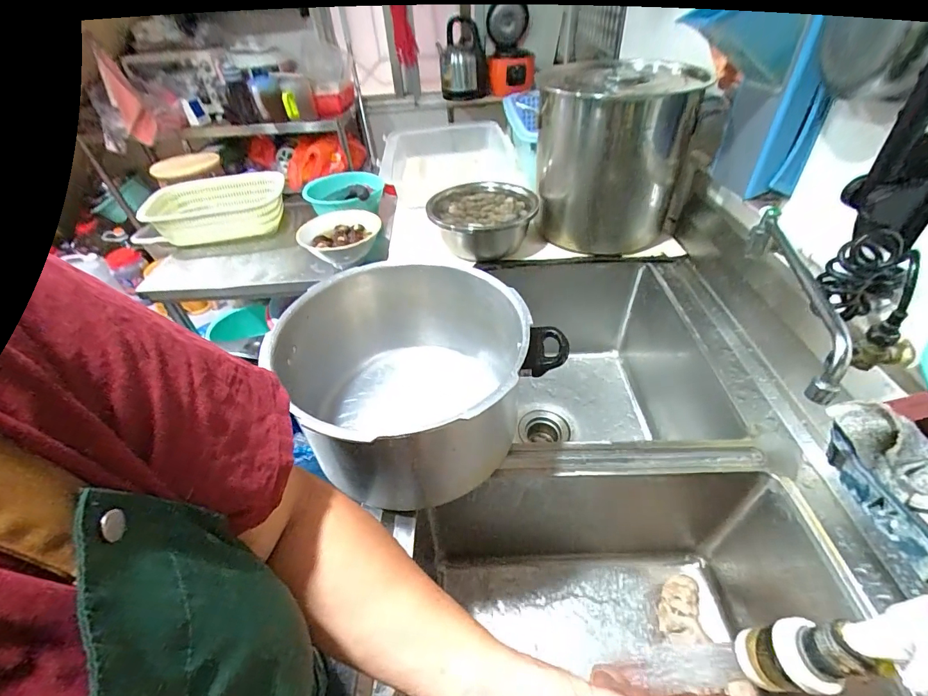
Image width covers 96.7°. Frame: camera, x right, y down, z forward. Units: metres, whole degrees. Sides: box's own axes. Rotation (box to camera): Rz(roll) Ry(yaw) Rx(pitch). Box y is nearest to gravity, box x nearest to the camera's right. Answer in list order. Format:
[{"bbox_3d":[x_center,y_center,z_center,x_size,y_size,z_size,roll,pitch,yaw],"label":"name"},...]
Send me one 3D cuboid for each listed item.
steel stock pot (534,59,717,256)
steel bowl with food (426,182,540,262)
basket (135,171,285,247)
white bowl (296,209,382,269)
[{"bbox_3d":[0.312,-0.423,0.896,0.293,0.309,0.326,5,44,12],"label":"steel stock pot"},{"bbox_3d":[0.043,-0.278,0.901,0.218,0.093,0.219,-3,43,3],"label":"steel bowl with food"},{"bbox_3d":[-0.707,-0.411,1.214,0.364,0.105,0.282,-19,44,-14],"label":"basket"},{"bbox_3d":[-0.300,-0.258,1.010,0.176,0.088,0.176,-3,43,3],"label":"white bowl"}]

